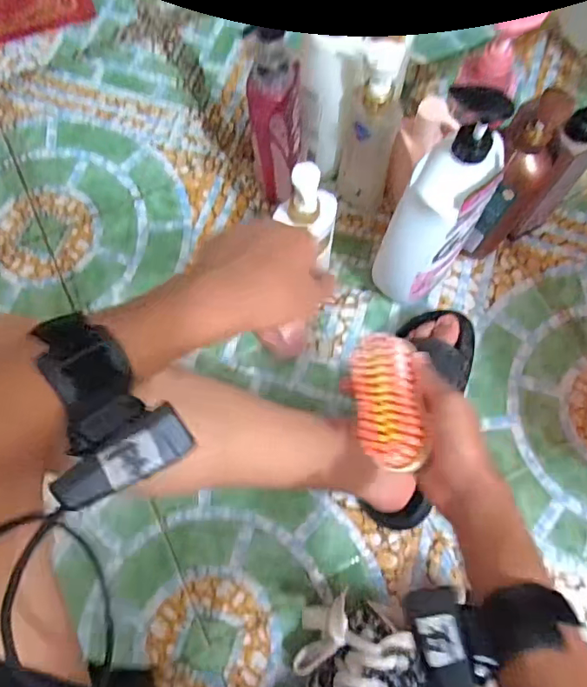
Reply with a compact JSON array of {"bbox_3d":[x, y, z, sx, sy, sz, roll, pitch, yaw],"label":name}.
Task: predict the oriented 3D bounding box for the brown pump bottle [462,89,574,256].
[{"bbox_3d":[0.260,-0.187,0.637,0.071,0.254,0.055,-15,72,-5],"label":"brown pump bottle"}]

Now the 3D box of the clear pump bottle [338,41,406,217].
[{"bbox_3d":[0.099,-0.257,0.662,0.065,0.256,0.052,3,71,1],"label":"clear pump bottle"}]

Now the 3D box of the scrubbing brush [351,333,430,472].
[{"bbox_3d":[0.083,0.049,0.446,0.052,0.038,0.115,-17,61,24],"label":"scrubbing brush"}]

